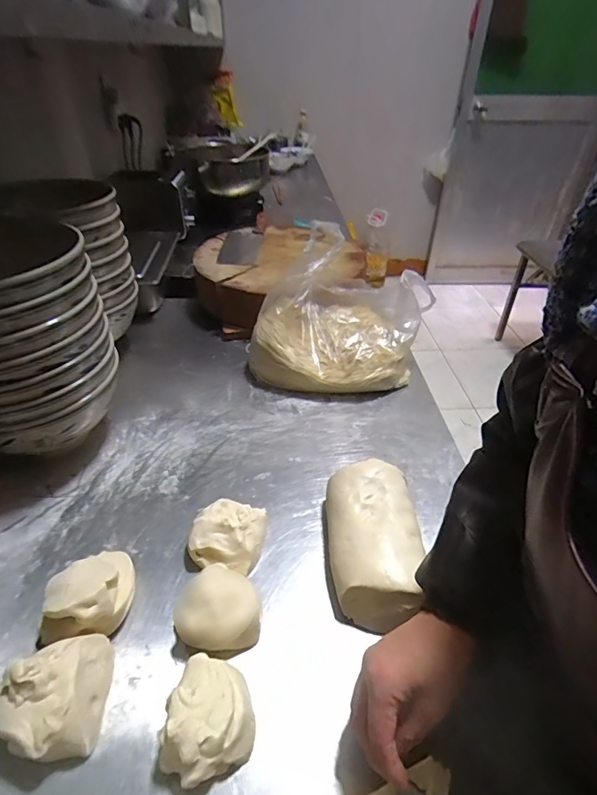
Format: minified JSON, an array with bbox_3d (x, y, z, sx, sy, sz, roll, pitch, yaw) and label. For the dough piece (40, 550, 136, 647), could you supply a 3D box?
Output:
[{"bbox_3d":[-0.231,0.214,0.487,0.091,0.068,0.093,-11,40,-14],"label":"dough piece"}]

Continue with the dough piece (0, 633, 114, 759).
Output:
[{"bbox_3d":[-0.226,0.271,0.408,0.082,0.074,0.100,0,39,-2],"label":"dough piece"}]

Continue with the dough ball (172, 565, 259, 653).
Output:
[{"bbox_3d":[-0.090,0.232,0.480,0.083,0.057,0.083,1,39,0],"label":"dough ball"}]

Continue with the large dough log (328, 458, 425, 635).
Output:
[{"bbox_3d":[0.094,0.177,0.546,0.111,0.074,0.204,0,39,-1],"label":"large dough log"}]

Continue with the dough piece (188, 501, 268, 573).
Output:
[{"bbox_3d":[-0.089,0.174,0.558,0.086,0.043,0.084,3,39,2],"label":"dough piece"}]

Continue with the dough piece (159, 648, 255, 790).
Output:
[{"bbox_3d":[-0.077,0.293,0.401,0.077,0.059,0.095,5,39,6],"label":"dough piece"}]

